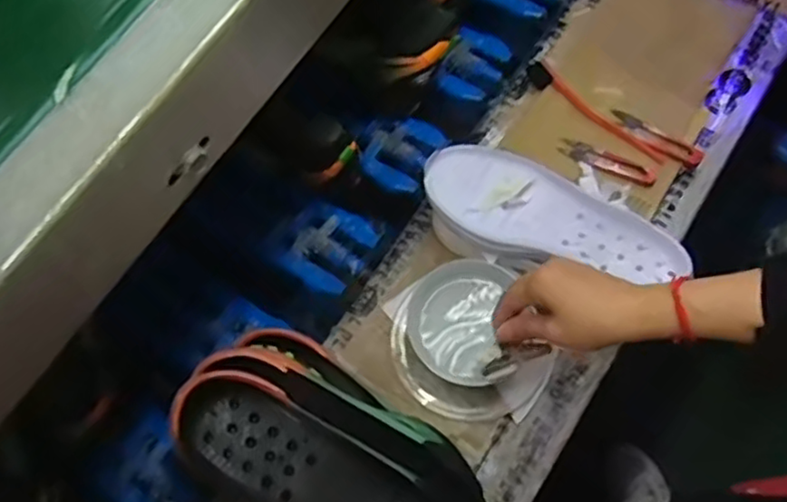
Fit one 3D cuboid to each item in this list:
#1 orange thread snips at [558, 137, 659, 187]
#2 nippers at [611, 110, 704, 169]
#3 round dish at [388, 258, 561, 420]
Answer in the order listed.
[{"bbox_3d":[0.216,-0.091,0.678,0.098,0.010,0.023,27,74,11],"label":"orange thread snips"},{"bbox_3d":[0.270,-0.116,0.689,0.098,0.008,0.026,33,75,12],"label":"nippers"},{"bbox_3d":[0.067,0.082,0.610,0.131,0.070,0.134,-1,71,2],"label":"round dish"}]

